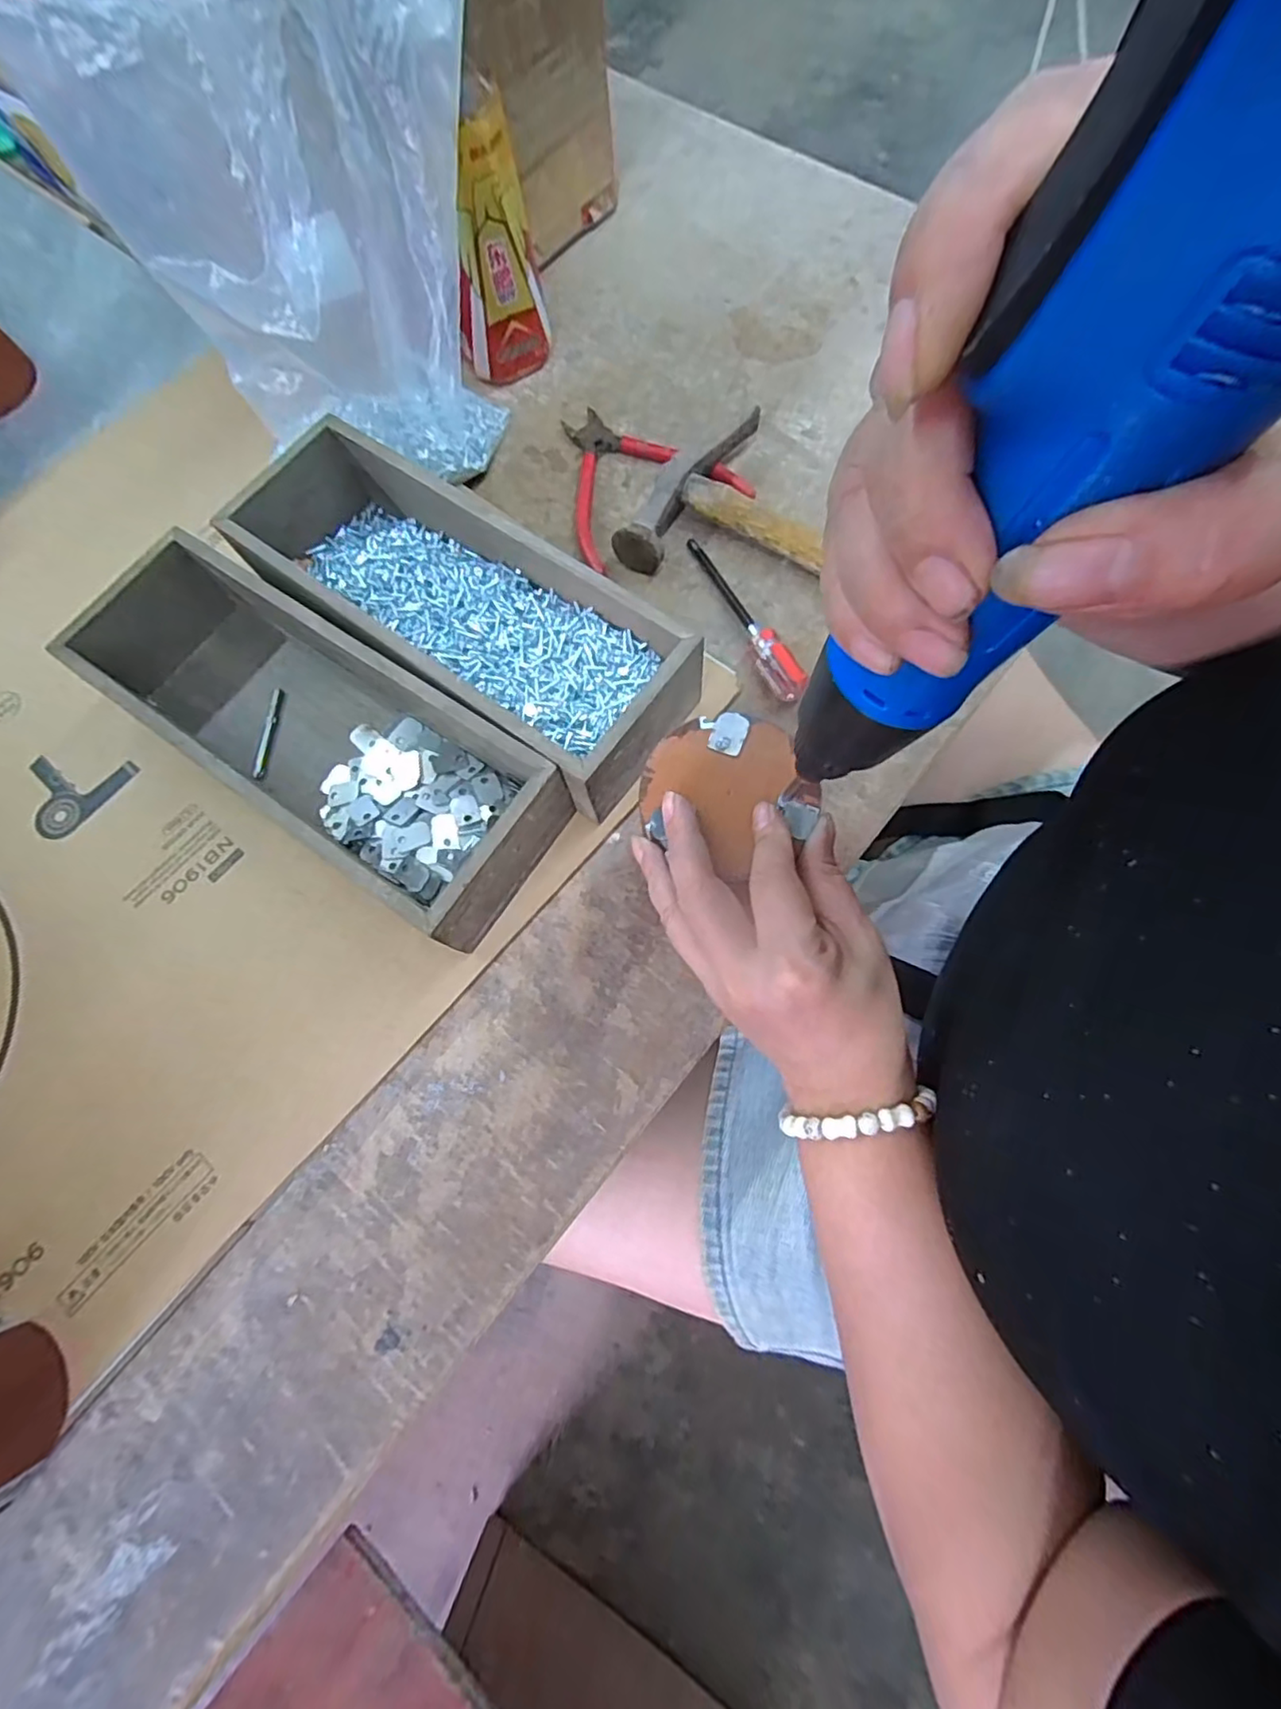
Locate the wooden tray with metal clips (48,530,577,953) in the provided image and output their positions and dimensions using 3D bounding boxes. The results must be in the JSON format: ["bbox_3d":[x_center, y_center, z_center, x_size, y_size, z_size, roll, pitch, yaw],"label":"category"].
[{"bbox_3d":[-0.186,-0.072,0.356,0.295,0.072,0.097,34,77,10],"label":"wooden tray with metal clips"}]

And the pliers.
[{"bbox_3d":[-0.004,-0.271,0.444,0.122,0.017,0.128,-26,75,-6],"label":"pliers"}]

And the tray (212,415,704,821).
[{"bbox_3d":[-0.107,-0.139,0.374,0.285,0.077,0.101,34,77,10],"label":"tray"}]

